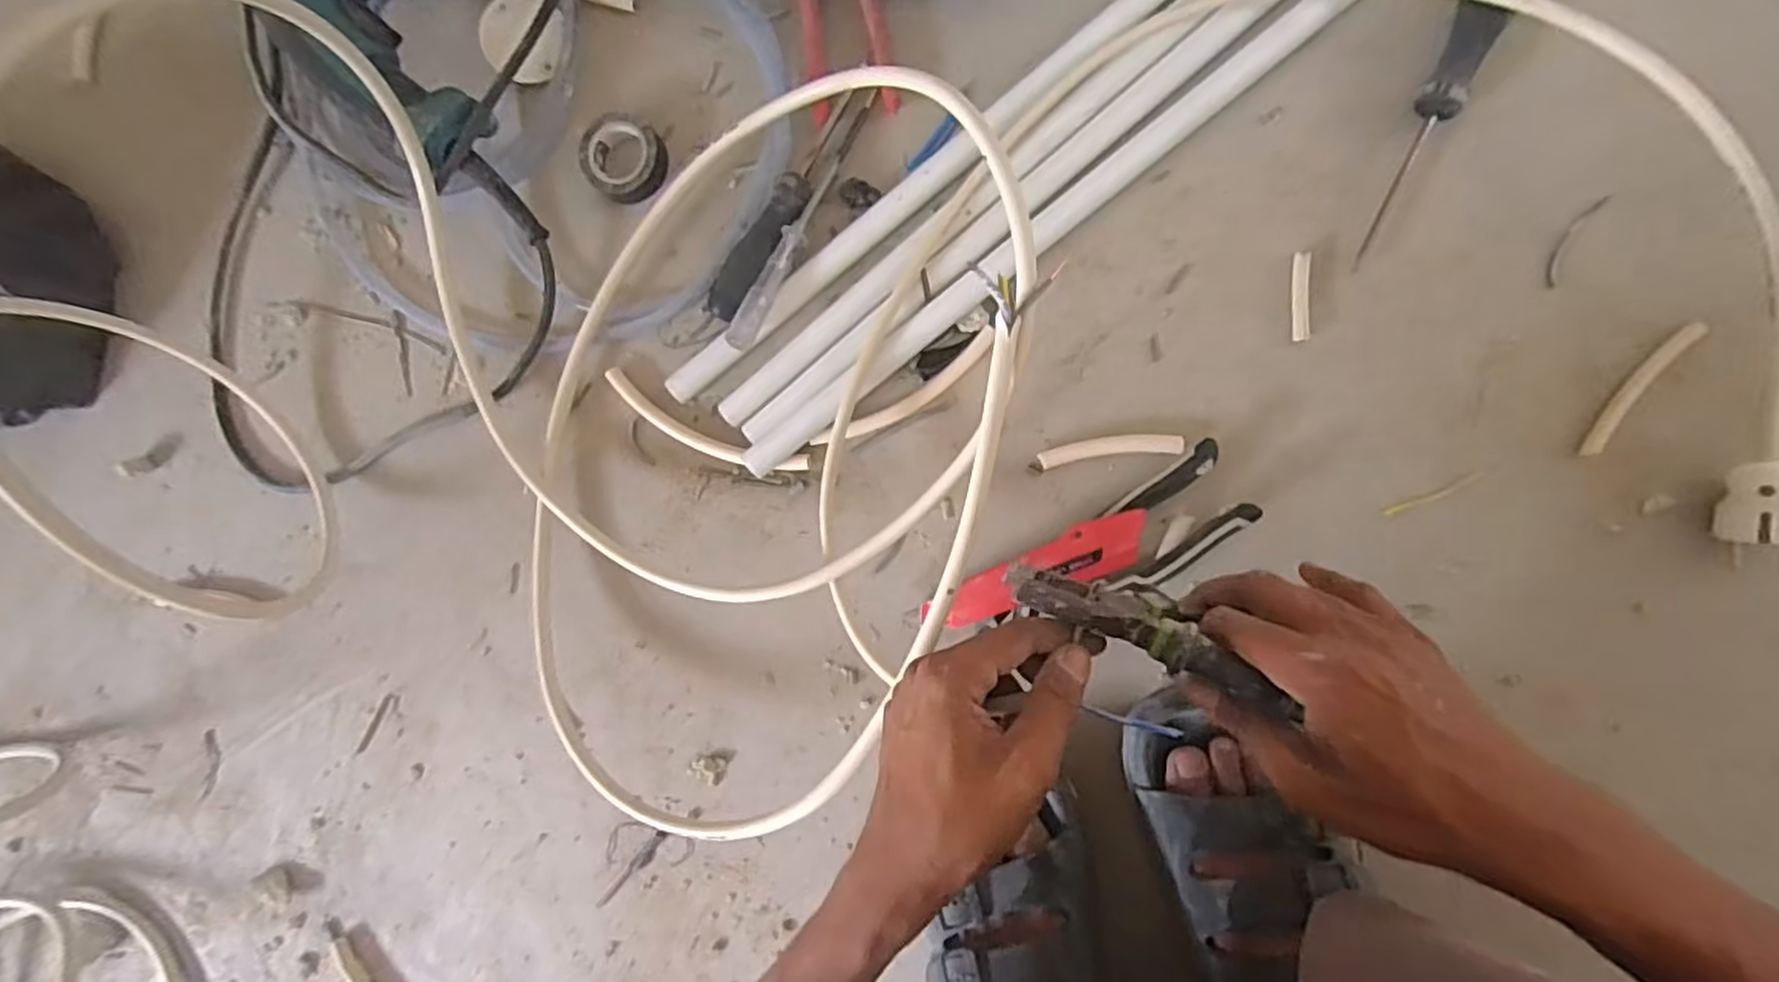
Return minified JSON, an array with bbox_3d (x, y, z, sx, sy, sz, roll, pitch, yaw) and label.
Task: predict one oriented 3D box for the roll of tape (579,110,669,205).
[{"bbox_3d":[-0.188,-0.235,0.529,0.056,0.016,0.056,0,90,10],"label":"roll of tape"}]

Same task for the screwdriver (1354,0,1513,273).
[{"bbox_3d":[0.318,-0.225,0.437,0.027,0.021,0.192,24,94,9],"label":"screwdriver"}]

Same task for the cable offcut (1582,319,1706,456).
[{"bbox_3d":[0.423,-0.058,0.429,0.014,0.009,0.086,36,96,8],"label":"cable offcut"}]

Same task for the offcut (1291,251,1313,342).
[{"bbox_3d":[0.250,-0.118,0.460,0.011,0.004,0.052,2,91,10],"label":"offcut"}]

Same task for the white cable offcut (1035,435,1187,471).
[{"bbox_3d":[0.139,-0.027,0.479,0.086,0.006,0.016,-8,89,10],"label":"white cable offcut"}]

